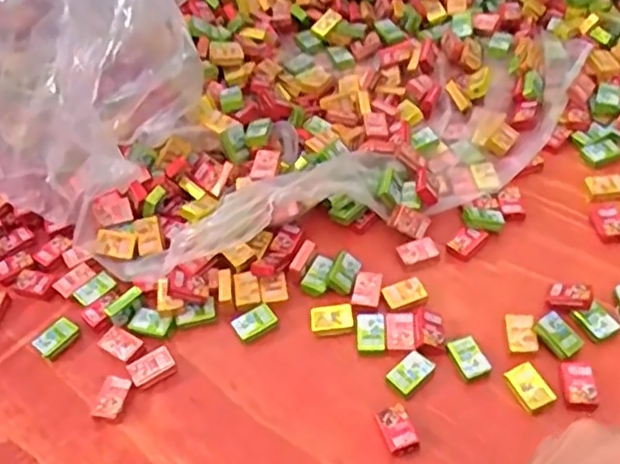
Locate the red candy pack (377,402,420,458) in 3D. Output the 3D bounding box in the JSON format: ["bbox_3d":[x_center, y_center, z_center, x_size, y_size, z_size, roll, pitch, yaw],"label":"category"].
[{"bbox_3d":[0.048,0.108,0.360,0.017,0.008,0.026,-18,50,-9],"label":"red candy pack"}]

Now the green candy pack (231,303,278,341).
[{"bbox_3d":[-0.034,0.056,0.412,0.026,0.007,0.016,-32,53,-19],"label":"green candy pack"}]

